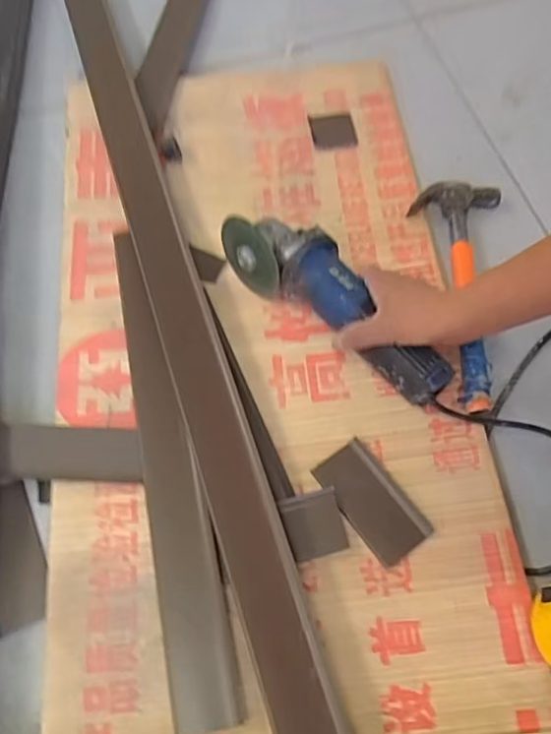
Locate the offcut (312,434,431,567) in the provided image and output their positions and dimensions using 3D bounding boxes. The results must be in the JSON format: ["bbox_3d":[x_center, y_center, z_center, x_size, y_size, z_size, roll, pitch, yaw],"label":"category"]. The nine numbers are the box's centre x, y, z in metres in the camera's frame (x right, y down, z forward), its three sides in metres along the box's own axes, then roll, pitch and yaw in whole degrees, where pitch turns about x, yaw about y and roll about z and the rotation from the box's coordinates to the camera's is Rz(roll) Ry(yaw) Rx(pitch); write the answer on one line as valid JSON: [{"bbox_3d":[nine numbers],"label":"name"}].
[{"bbox_3d":[0.092,0.128,0.571,0.057,0.004,0.115,-34,66,-13],"label":"offcut"}]

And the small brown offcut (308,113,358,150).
[{"bbox_3d":[0.075,-0.313,0.777,0.059,0.009,0.065,-7,63,0],"label":"small brown offcut"}]

